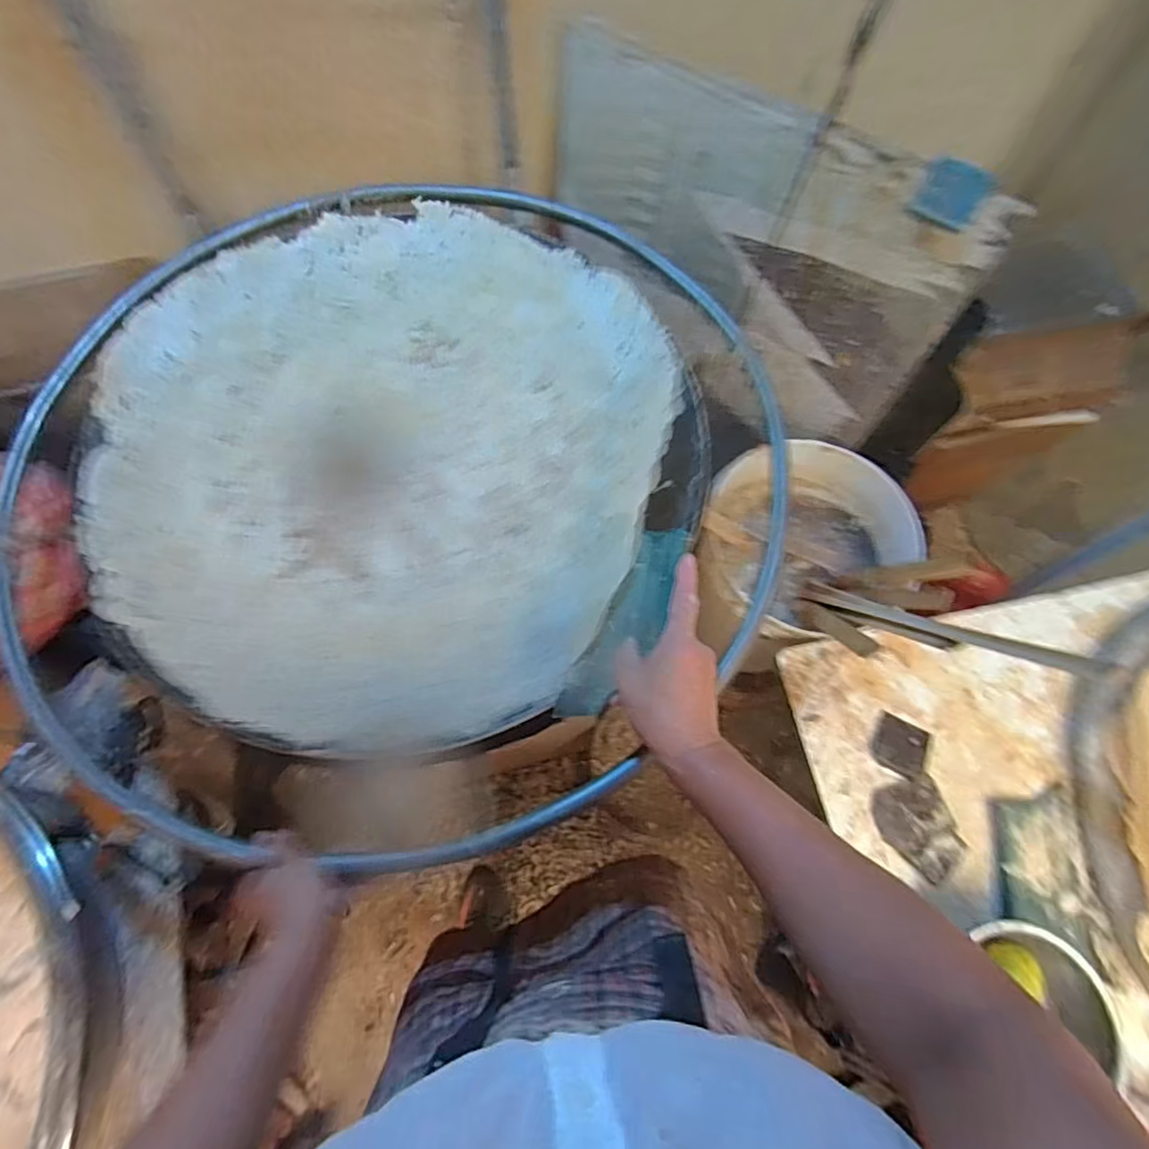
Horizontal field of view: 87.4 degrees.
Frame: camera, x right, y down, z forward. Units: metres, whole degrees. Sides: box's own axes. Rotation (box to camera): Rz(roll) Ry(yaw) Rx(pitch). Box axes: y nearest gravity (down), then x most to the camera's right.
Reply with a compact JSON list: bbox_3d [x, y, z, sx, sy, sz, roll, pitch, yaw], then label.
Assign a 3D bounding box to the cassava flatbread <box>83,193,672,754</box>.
[{"bbox_3d":[-0.209,-0.148,0.629,0.573,0.025,0.589,16,71,5],"label":"cassava flatbread"}]

